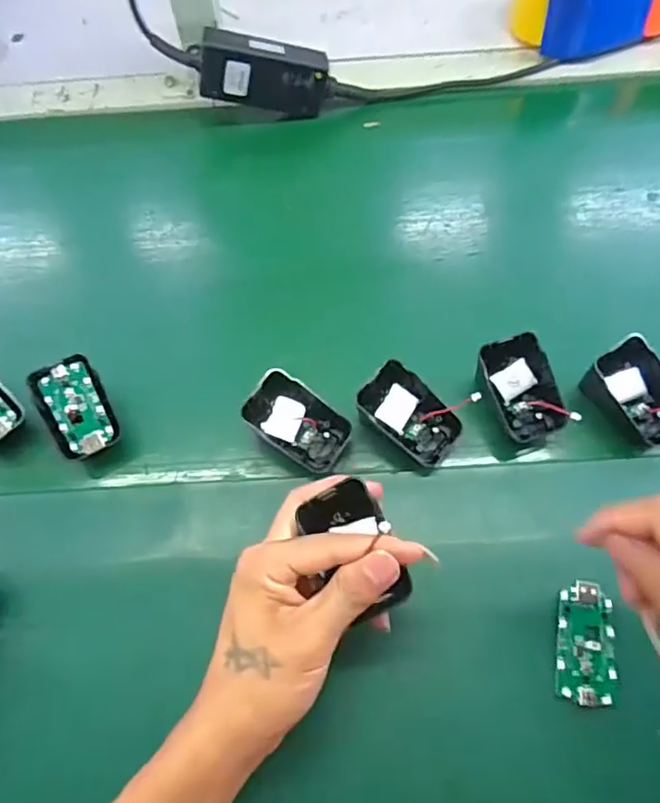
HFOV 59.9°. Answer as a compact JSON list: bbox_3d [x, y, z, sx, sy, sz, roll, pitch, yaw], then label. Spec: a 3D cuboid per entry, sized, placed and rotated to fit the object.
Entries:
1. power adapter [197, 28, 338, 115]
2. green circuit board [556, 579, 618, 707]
[{"bbox_3d":[-0.058,-0.301,0.530,0.120,0.052,0.026,2,59,-19],"label":"power adapter"},{"bbox_3d":[0.146,0.136,0.326,0.031,0.011,0.063,5,58,6],"label":"green circuit board"}]

